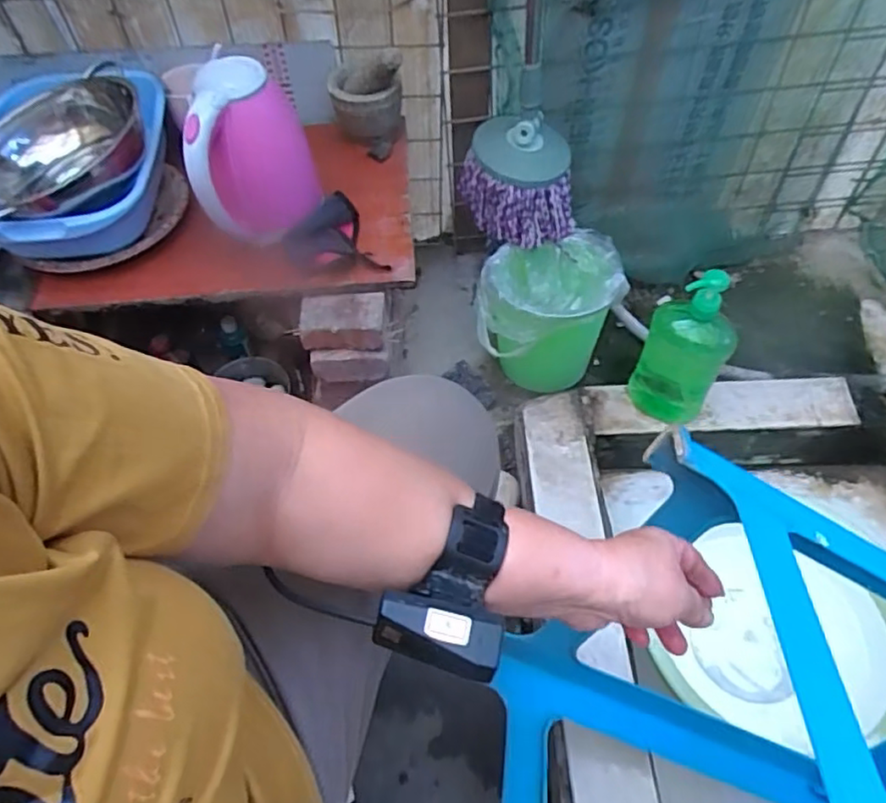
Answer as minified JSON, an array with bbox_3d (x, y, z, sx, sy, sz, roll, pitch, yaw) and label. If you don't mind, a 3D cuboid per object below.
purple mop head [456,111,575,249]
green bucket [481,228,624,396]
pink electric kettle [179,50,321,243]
[{"bbox_3d":[0.130,-0.381,1.068,0.163,0.184,0.171,-2,55,2],"label":"purple mop head"},{"bbox_3d":[0.184,-0.154,1.134,0.245,0.210,0.209,-6,55,-1],"label":"green bucket"},{"bbox_3d":[-0.250,-0.319,0.837,0.137,0.199,0.140,-4,55,1],"label":"pink electric kettle"}]

